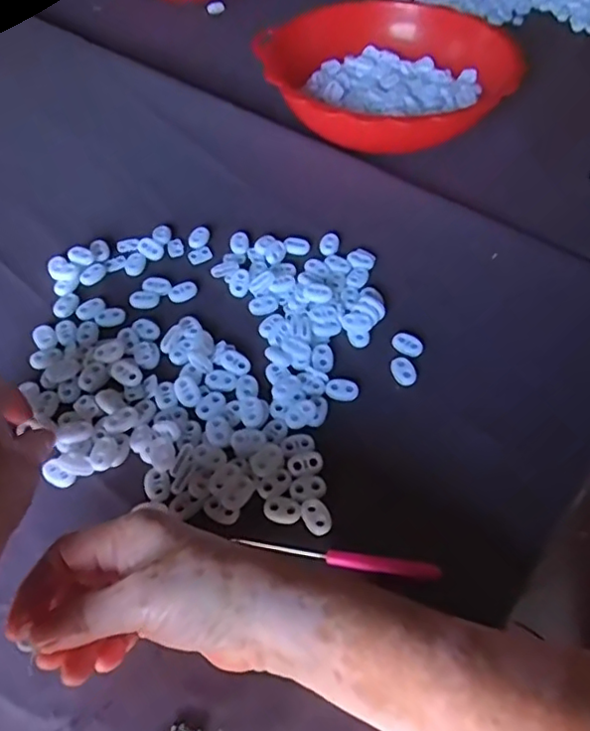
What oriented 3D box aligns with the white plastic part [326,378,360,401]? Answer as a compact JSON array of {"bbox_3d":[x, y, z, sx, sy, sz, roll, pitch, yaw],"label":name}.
[{"bbox_3d":[0.032,0.017,0.402,0.022,0.005,0.015,13,54,11],"label":"white plastic part"}]

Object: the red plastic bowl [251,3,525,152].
[{"bbox_3d":[0.088,-0.283,0.588,0.226,0.066,0.226,0,53,0],"label":"red plastic bowl"}]

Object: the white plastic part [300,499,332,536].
[{"bbox_3d":[0.013,0.089,0.348,0.015,0.004,0.022,-22,55,-15],"label":"white plastic part"}]

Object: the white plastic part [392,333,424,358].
[{"bbox_3d":[0.081,-0.015,0.425,0.022,0.005,0.014,37,62,25],"label":"white plastic part"}]

